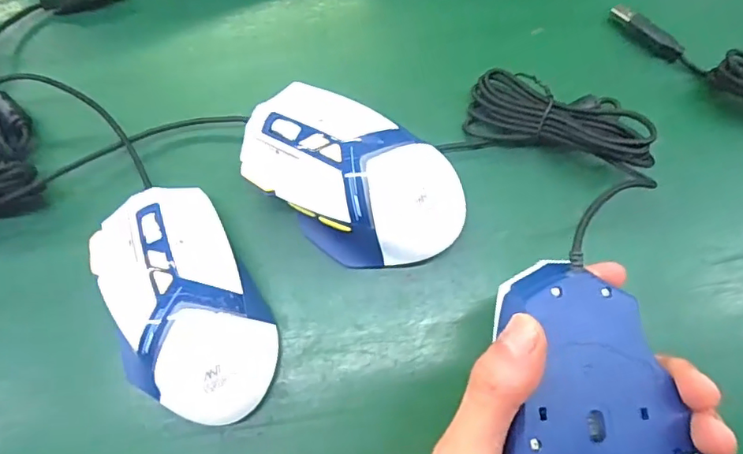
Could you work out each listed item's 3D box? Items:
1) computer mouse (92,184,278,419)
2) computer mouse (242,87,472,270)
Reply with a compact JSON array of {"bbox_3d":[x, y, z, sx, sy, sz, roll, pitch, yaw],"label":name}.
[{"bbox_3d":[-0.091,0.036,0.268,0.064,0.044,0.123,-27,74,-7],"label":"computer mouse"},{"bbox_3d":[-0.011,-0.026,0.279,0.125,0.049,0.072,29,75,10],"label":"computer mouse"}]

